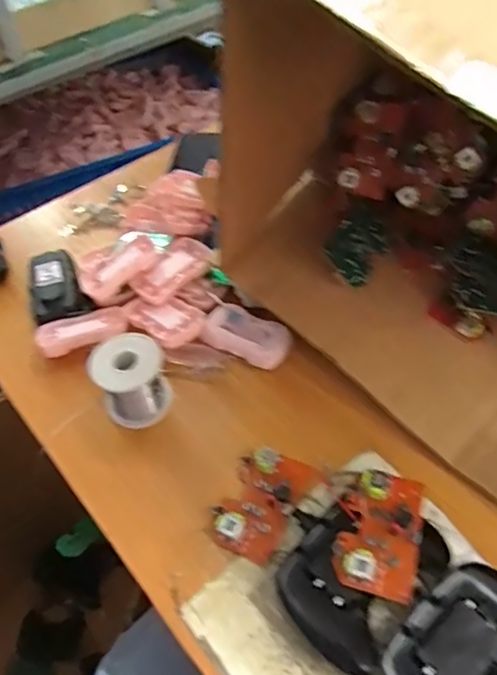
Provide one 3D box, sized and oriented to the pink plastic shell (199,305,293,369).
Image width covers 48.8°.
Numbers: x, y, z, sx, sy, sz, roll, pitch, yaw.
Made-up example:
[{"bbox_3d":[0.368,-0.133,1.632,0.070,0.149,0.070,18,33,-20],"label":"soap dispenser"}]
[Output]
[{"bbox_3d":[-0.001,0.000,0.555,0.089,0.017,0.049,19,55,19],"label":"pink plastic shell"}]

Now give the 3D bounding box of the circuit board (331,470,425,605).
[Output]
[{"bbox_3d":[0.098,0.143,0.408,0.057,0.018,0.087,14,58,13],"label":"circuit board"}]

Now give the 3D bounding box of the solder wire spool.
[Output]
[{"bbox_3d":[-0.106,0.039,0.500,0.060,0.063,0.059,-18,52,-11],"label":"solder wire spool"}]

